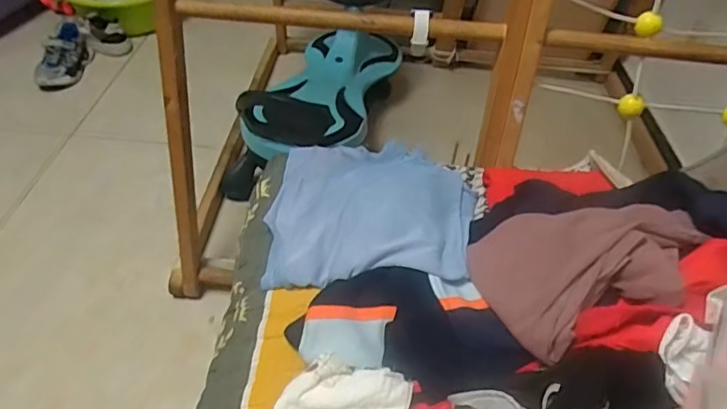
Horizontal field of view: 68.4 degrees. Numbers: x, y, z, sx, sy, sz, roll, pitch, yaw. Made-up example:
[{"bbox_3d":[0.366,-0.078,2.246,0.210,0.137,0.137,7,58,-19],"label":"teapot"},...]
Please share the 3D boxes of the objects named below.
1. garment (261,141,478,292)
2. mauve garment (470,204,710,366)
[{"bbox_3d":[0.012,0.001,0.728,0.264,0.057,0.269,10,44,4],"label":"garment"},{"bbox_3d":[0.258,0.057,0.593,0.259,0.071,0.164,-13,47,-19],"label":"mauve garment"}]

